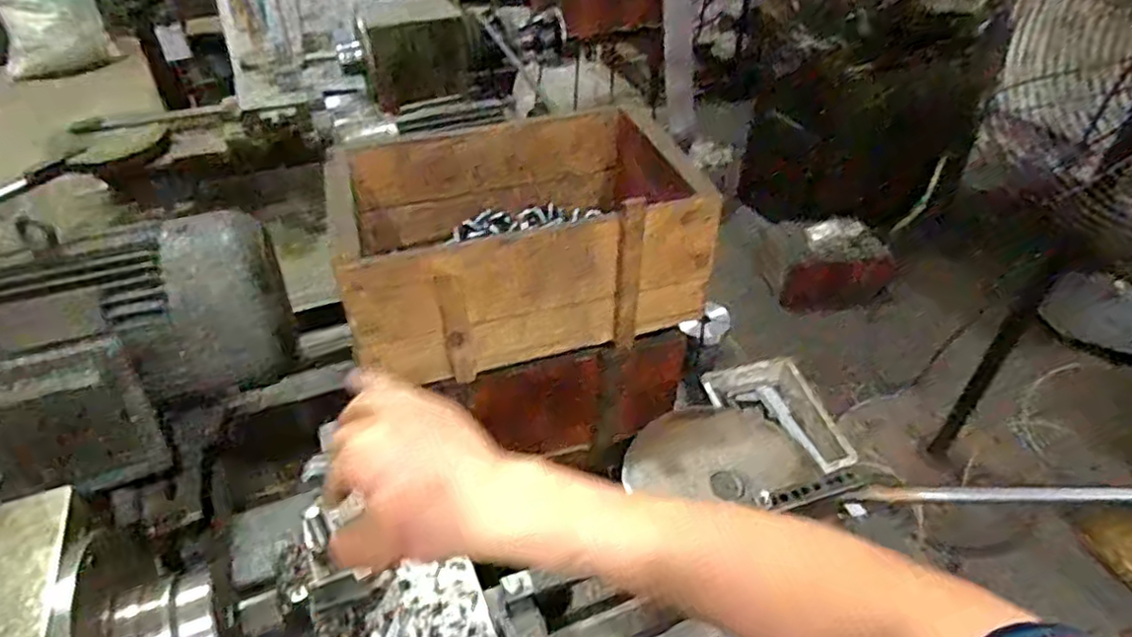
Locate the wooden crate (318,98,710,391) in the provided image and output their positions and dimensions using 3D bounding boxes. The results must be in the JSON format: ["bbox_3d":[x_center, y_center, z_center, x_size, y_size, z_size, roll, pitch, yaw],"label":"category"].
[{"bbox_3d":[-0.059,-0.091,0.699,0.349,0.149,0.245,-12,42,-15],"label":"wooden crate"}]

